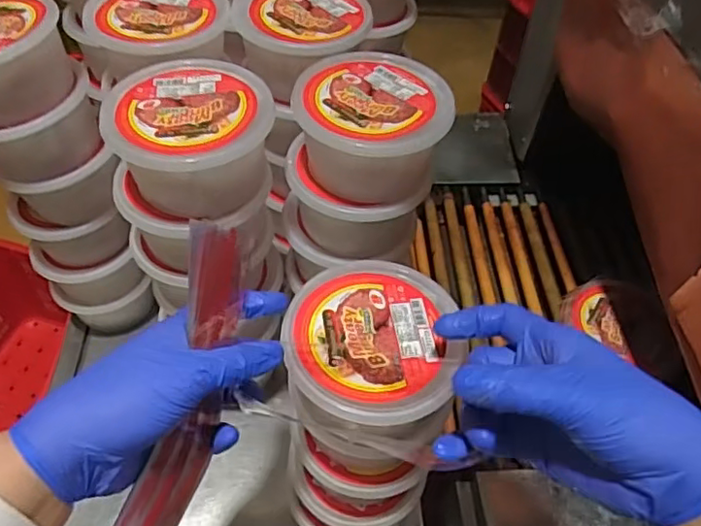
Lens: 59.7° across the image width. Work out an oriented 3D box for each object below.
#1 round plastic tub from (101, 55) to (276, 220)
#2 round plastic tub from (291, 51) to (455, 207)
[{"bbox_3d":[-0.116,-0.094,0.456,0.110,0.064,0.114,1,51,-1],"label":"round plastic tub"},{"bbox_3d":[0.016,-0.103,0.470,0.112,0.061,0.108,1,51,-1],"label":"round plastic tub"}]

